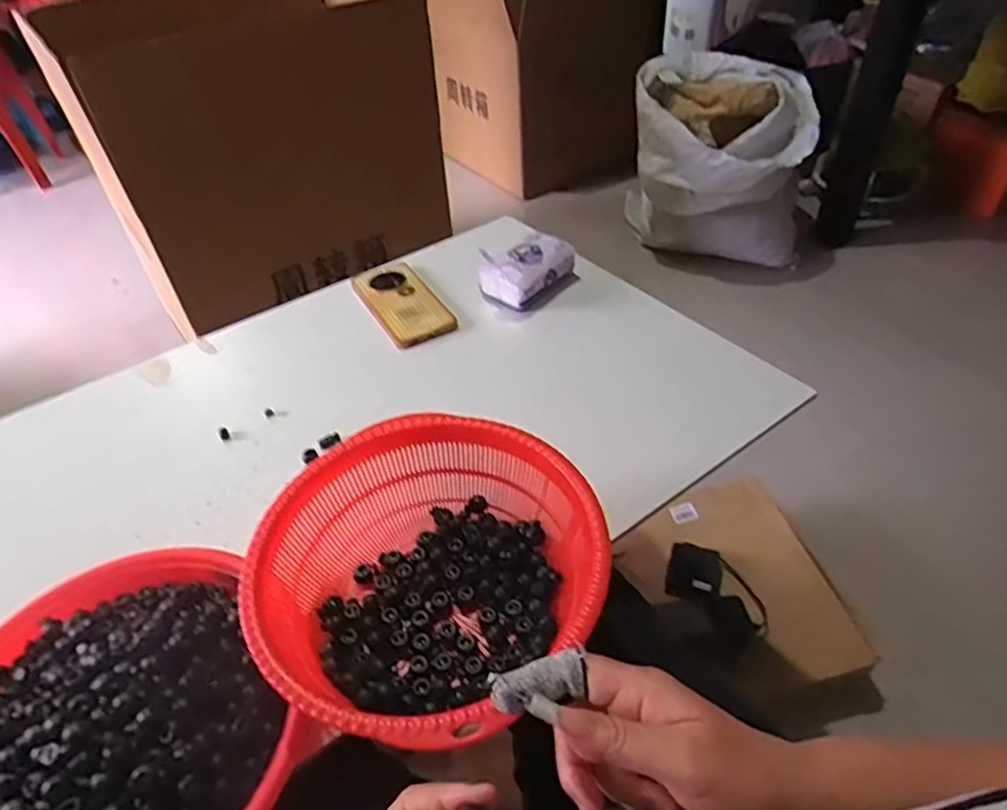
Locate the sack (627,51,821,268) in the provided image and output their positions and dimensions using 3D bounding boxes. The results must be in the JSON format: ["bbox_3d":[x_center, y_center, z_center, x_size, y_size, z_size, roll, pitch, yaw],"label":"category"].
[{"bbox_3d":[0.563,-0.639,1.700,0.463,0.439,0.374,12,45,17],"label":"sack"}]

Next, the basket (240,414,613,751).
[{"bbox_3d":[-0.057,0.119,0.461,0.215,0.088,0.229,-2,43,2],"label":"basket"}]

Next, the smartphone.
[{"bbox_3d":[-0.126,-0.128,0.789,0.081,0.017,0.159,-23,46,-20],"label":"smartphone"}]

